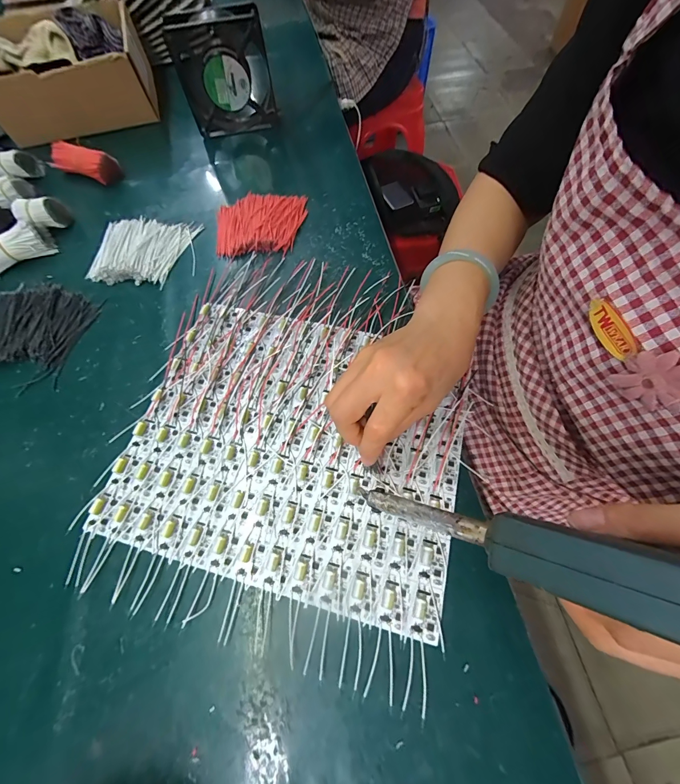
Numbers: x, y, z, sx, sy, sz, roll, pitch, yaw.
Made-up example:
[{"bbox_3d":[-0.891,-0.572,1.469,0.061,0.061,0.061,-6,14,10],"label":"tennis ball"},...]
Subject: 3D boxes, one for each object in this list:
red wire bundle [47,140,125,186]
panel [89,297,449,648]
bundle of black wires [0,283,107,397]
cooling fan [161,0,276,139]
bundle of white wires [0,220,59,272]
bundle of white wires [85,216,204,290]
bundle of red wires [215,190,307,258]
[{"bbox_3d":[-0.346,-0.314,0.445,0.091,0.027,0.031,14,66,8],"label":"red wire bundle"},{"bbox_3d":[-0.042,0.039,0.294,0.281,0.009,0.235,13,66,8],"label":"panel"},{"bbox_3d":[-0.333,-0.068,0.352,0.113,0.019,0.116,9,66,6],"label":"bundle of black wires"},{"bbox_3d":[-0.152,-0.419,0.450,0.116,0.132,0.031,-17,66,-6],"label":"cooling fan"},{"bbox_3d":[-0.392,-0.165,0.384,0.093,0.035,0.032,-35,69,-14],"label":"bundle of white wires"},{"bbox_3d":[-0.236,-0.174,0.398,0.120,0.016,0.098,0,65,2],"label":"bundle of white wires"},{"bbox_3d":[-0.098,-0.209,0.407,0.109,0.015,0.096,-3,65,0],"label":"bundle of red wires"}]

